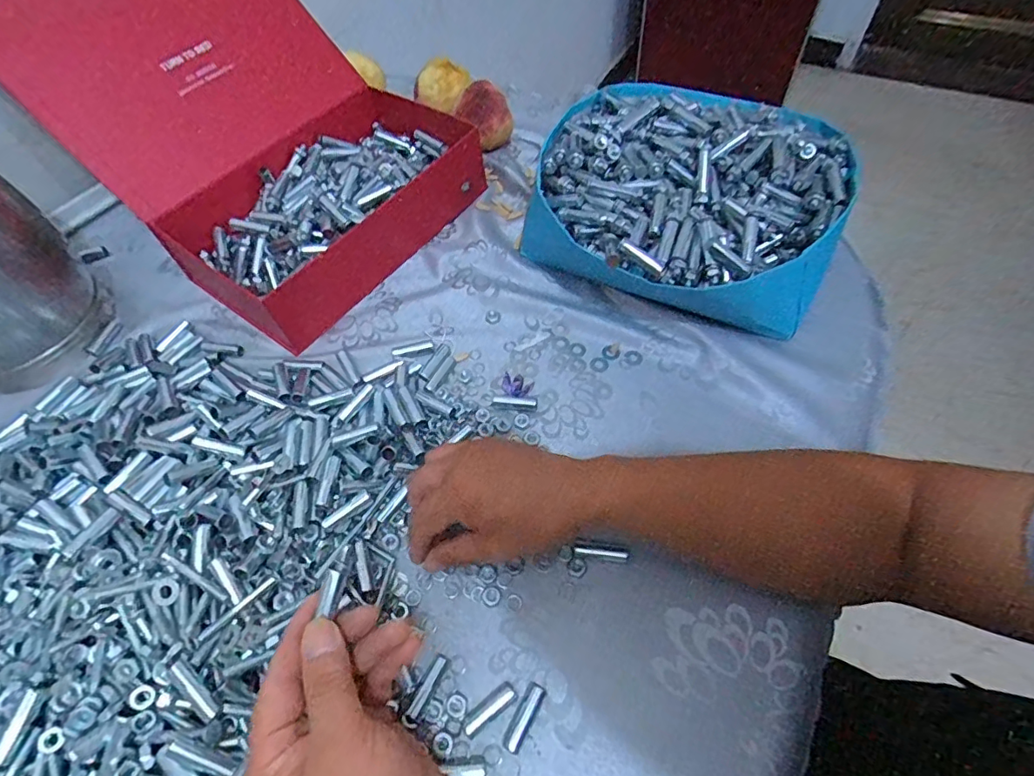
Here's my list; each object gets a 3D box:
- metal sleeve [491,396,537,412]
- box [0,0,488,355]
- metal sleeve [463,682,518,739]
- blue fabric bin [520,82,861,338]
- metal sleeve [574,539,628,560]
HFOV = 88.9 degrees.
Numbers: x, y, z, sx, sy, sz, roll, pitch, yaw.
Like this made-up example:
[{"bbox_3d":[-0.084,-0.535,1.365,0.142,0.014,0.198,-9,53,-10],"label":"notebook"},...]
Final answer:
[{"bbox_3d":[-0.002,0.014,0.460,0.039,0.008,0.012,1,57,5],"label":"metal sleeve"},{"bbox_3d":[-0.271,-0.277,0.543,0.357,0.211,0.295,32,65,22],"label":"box"},{"bbox_3d":[-0.018,0.206,0.338,0.038,0.007,0.013,-34,61,-16],"label":"metal sleeve"},{"bbox_3d":[0.160,-0.175,0.511,0.271,0.101,0.248,24,62,19],"label":"blue fabric bin"},{"bbox_3d":[0.062,0.119,0.386,0.039,0.010,0.009,6,58,8],"label":"metal sleeve"}]

